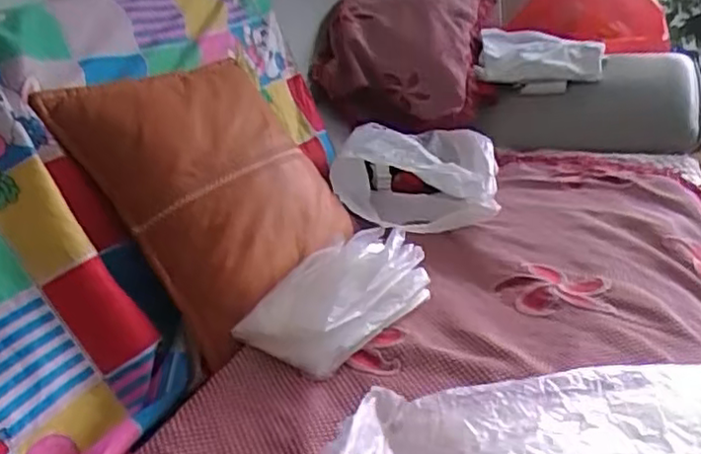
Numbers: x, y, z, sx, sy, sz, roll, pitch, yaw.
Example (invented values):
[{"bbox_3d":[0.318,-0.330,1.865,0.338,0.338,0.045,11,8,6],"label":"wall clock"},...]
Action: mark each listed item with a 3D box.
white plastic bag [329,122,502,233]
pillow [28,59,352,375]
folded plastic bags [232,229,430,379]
[{"bbox_3d":[0.110,-0.094,1.153,0.263,0.131,0.271,-3,24,10],"label":"white plastic bag"},{"bbox_3d":[-0.161,-0.074,0.908,0.094,0.363,0.326,-40,-3,43],"label":"pillow"},{"bbox_3d":[-0.018,0.082,0.839,0.130,0.086,0.224,14,32,39],"label":"folded plastic bags"}]

